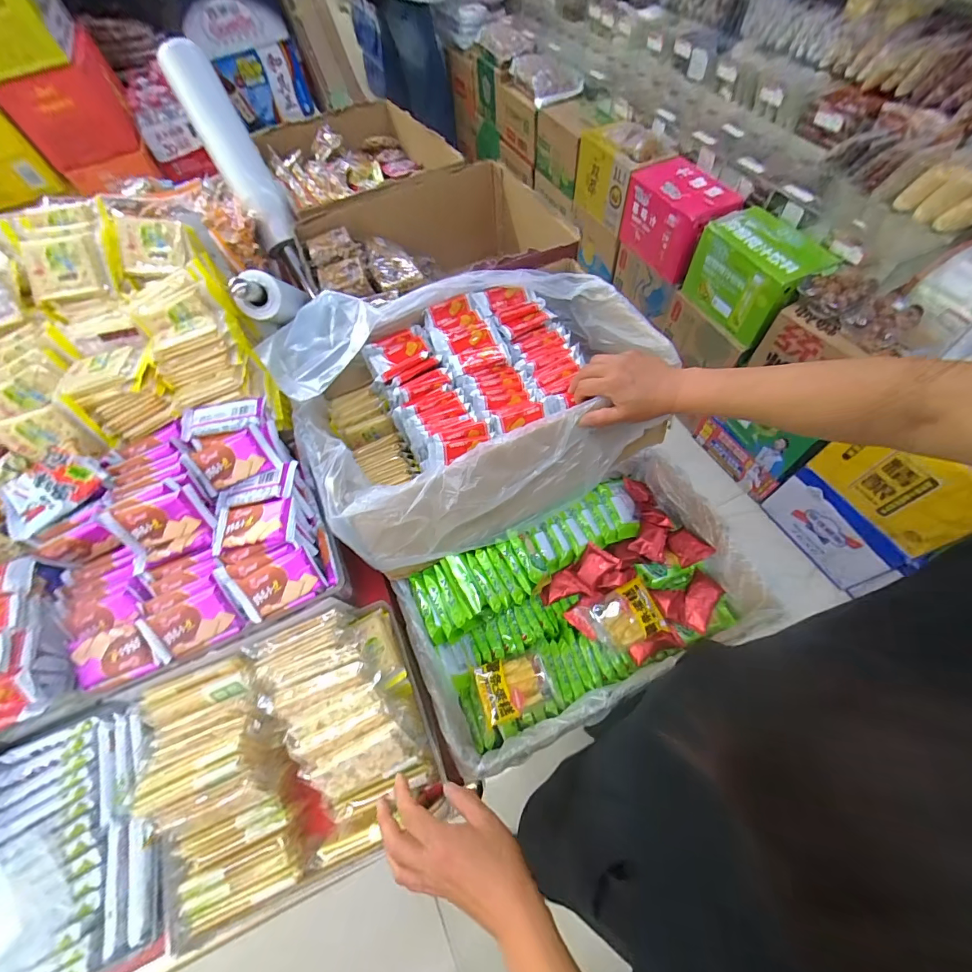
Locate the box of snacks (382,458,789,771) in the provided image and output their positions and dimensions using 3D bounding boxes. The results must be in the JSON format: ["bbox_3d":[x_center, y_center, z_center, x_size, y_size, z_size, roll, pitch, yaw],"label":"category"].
[{"bbox_3d":[0.121,0.152,0.585,0.434,0.108,0.260,-22,61,-9],"label":"box of snacks"}]

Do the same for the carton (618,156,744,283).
[{"bbox_3d":[0.609,-0.868,1.379,0.162,0.231,0.325,-22,61,-8],"label":"carton"}]

